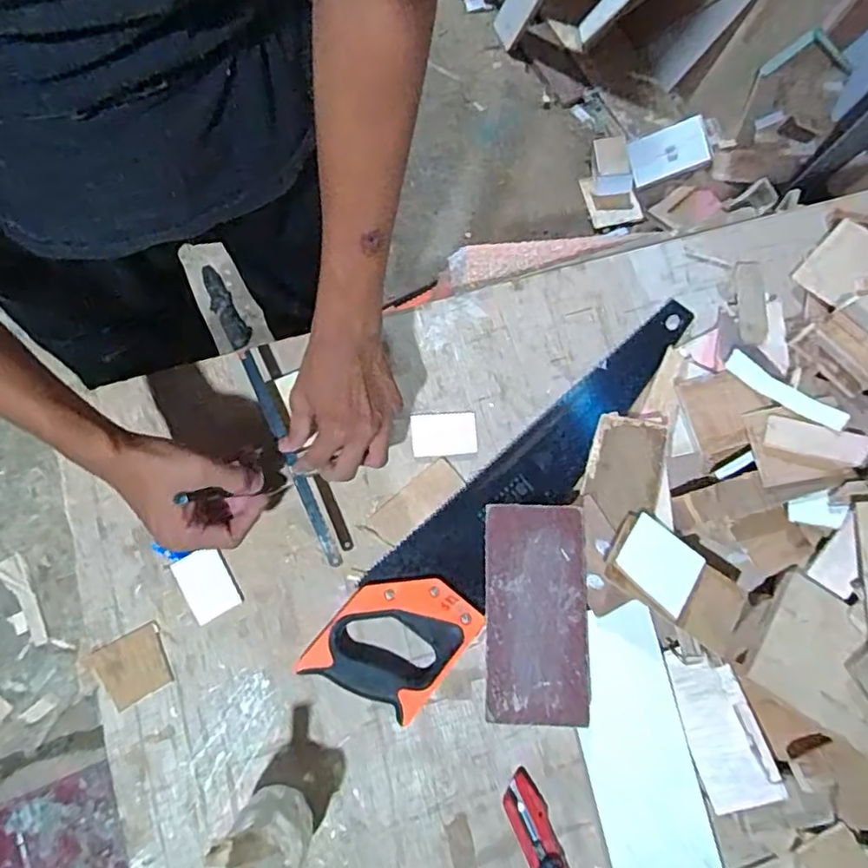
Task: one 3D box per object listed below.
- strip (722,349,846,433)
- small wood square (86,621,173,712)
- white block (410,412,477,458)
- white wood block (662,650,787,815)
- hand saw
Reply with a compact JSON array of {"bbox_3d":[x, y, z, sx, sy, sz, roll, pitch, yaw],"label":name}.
[{"bbox_3d":[0.347,-0.045,0.615,0.121,0.016,0.026,39,74,23],"label":"strip"},{"bbox_3d":[-0.279,0.216,0.573,0.061,0.008,0.058,-26,82,-10],"label":"small wood square"},{"bbox_3d":[0.010,0.001,0.638,0.066,0.008,0.043,-4,79,-7],"label":"white block"},{"bbox_3d":[0.266,0.274,0.577,0.063,0.018,0.134,-22,78,13],"label":"white wood block"},{"bbox_3d":[0.088,0.053,0.624,0.112,0.025,0.512,42,78,4],"label":"hand saw"}]

